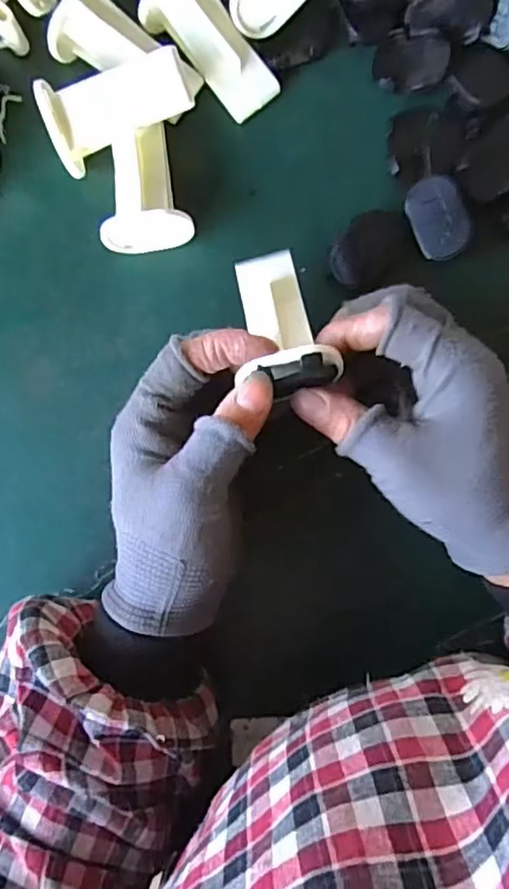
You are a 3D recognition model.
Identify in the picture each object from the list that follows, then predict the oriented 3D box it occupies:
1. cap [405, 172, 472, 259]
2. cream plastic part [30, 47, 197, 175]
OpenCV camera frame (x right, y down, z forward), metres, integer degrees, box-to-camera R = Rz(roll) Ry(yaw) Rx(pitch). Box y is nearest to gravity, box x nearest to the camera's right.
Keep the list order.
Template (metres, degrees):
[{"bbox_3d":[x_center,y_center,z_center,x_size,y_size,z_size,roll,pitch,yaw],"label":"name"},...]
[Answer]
[{"bbox_3d":[0.097,-0.120,0.325,0.025,0.017,0.042,-25,86,2],"label":"cap"},{"bbox_3d":[-0.071,-0.178,0.329,0.076,0.032,0.039,-19,86,3],"label":"cream plastic part"}]

